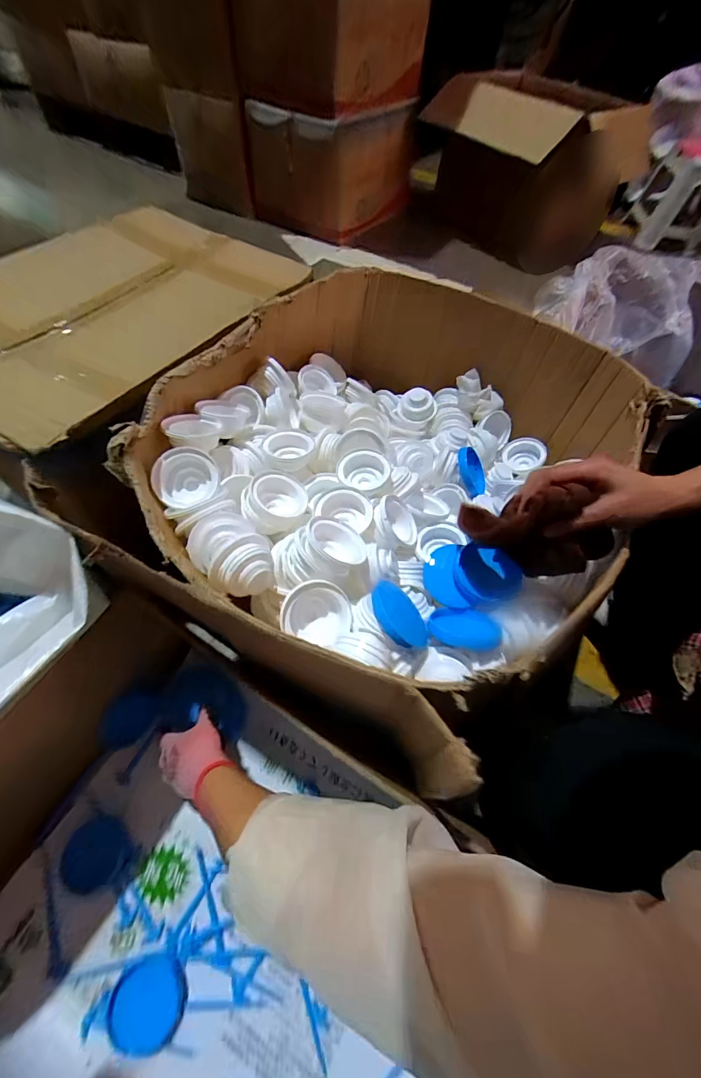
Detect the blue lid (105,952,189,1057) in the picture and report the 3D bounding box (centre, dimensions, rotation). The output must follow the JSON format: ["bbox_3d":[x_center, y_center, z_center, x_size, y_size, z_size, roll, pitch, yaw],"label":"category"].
[{"bbox_3d":[-0.239,0.548,0.451,0.081,0.005,0.074,15,33,-10],"label":"blue lid"}]

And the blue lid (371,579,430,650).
[{"bbox_3d":[0.057,0.084,0.424,0.072,0.011,0.077,30,37,-26],"label":"blue lid"}]

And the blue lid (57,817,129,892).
[{"bbox_3d":[-0.347,0.427,0.517,0.076,0.014,0.078,2,57,-3],"label":"blue lid"}]

